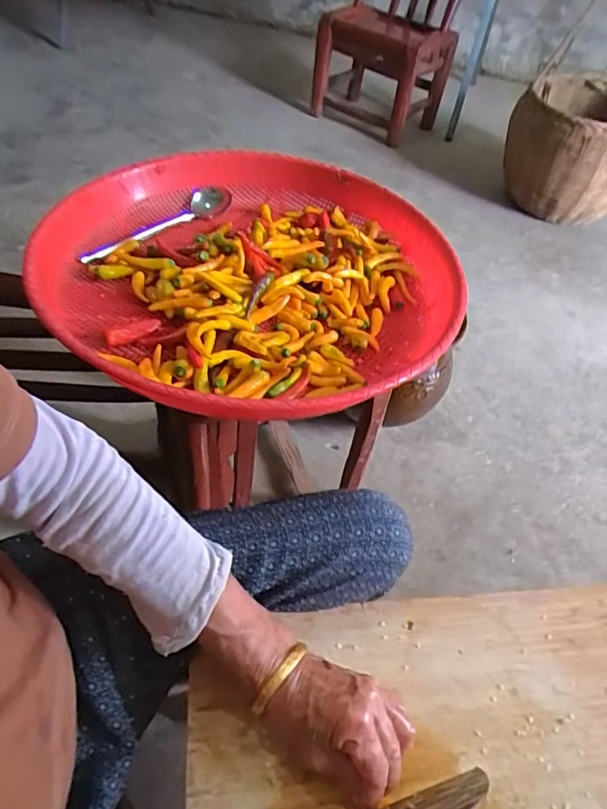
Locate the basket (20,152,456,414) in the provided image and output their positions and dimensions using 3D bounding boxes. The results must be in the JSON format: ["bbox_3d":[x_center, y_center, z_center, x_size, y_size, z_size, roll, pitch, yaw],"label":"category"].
[{"bbox_3d":[-0.061,-0.159,0.621,0.465,0.078,0.455,2,51,-3],"label":"basket"}]

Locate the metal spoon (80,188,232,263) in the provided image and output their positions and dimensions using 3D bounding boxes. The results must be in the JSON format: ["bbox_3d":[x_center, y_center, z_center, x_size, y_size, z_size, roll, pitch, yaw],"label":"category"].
[{"bbox_3d":[-0.188,-0.236,0.703,0.036,0.031,0.241,34,54,21],"label":"metal spoon"}]

